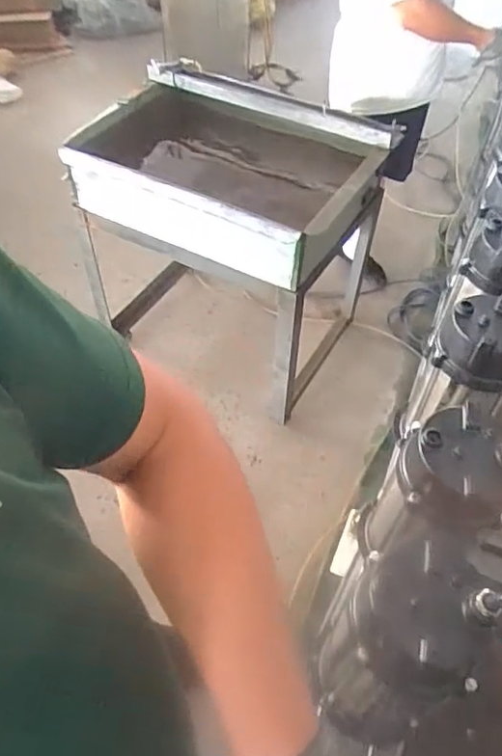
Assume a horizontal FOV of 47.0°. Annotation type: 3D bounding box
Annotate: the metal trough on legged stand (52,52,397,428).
[{"bbox_3d":[-0.084,-0.440,1.771,0.797,0.774,0.649,25,54,18],"label":"metal trough on legged stand"}]

